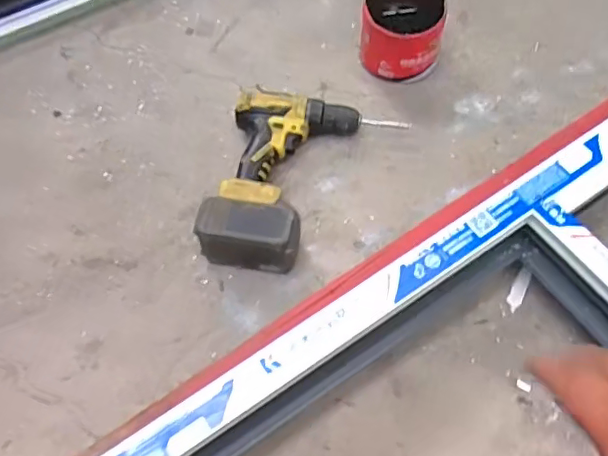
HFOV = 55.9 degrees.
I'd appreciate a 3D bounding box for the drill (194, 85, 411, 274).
[{"bbox_3d":[-0.005,-0.060,0.673,0.190,0.076,0.236,8,64,5],"label":"drill"}]

